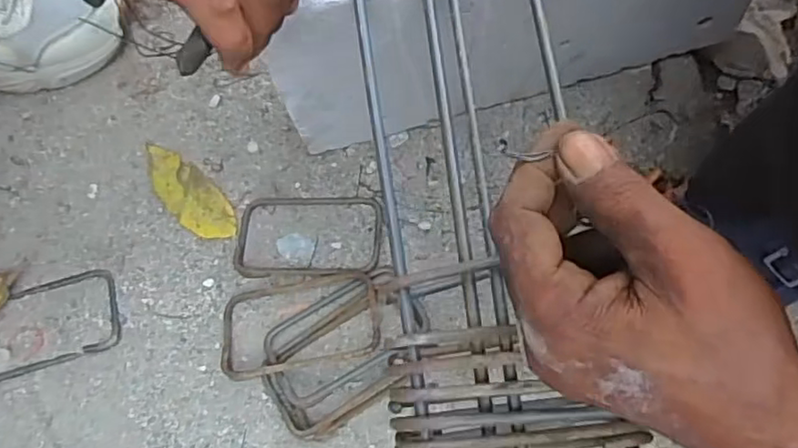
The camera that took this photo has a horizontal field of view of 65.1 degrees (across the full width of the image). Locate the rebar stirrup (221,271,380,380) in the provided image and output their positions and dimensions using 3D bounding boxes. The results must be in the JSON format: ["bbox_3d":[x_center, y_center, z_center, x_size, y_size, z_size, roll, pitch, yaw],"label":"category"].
[{"bbox_3d":[-0.075,0.075,0.475,0.117,0.009,0.072,-10,57,0],"label":"rebar stirrup"}]

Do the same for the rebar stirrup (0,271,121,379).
[{"bbox_3d":[-0.283,0.079,0.499,0.117,0.005,0.071,-15,66,-6],"label":"rebar stirrup"}]

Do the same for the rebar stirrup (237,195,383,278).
[{"bbox_3d":[-0.075,0.010,0.516,0.120,0.009,0.073,-1,61,4],"label":"rebar stirrup"}]

